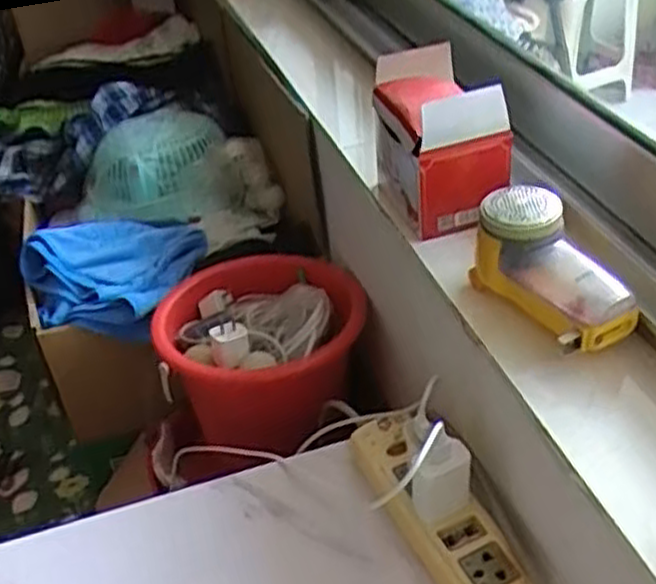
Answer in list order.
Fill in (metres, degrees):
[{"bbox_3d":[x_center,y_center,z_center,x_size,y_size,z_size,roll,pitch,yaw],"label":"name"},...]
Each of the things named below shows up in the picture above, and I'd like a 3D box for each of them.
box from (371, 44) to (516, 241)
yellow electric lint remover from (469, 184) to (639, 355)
[{"bbox_3d":[0.089,-0.137,0.678,0.097,0.101,0.161,-8,38,-2],"label":"box"},{"bbox_3d":[0.158,-0.015,0.549,0.076,0.068,0.133,-21,52,-18],"label":"yellow electric lint remover"}]

